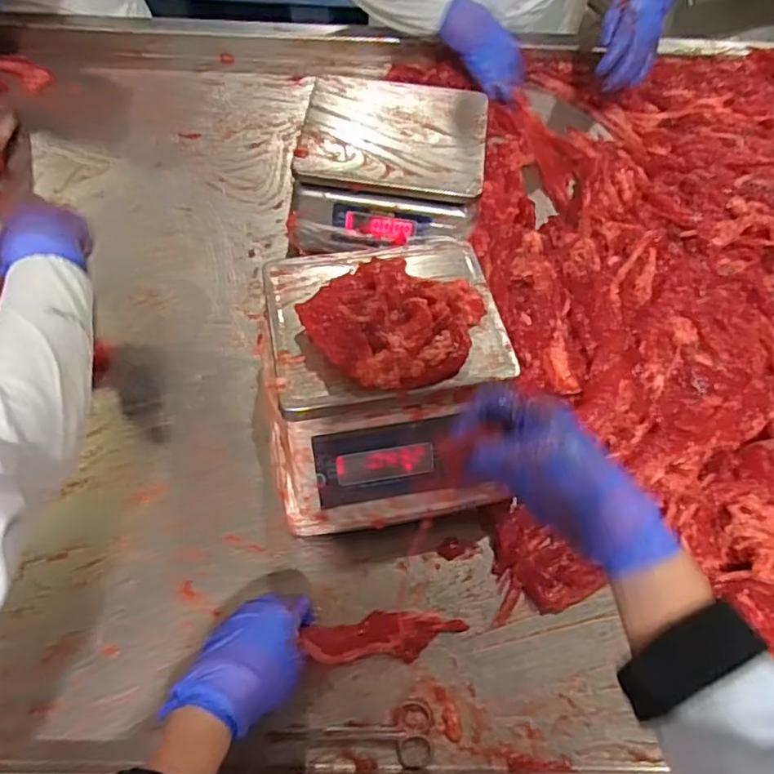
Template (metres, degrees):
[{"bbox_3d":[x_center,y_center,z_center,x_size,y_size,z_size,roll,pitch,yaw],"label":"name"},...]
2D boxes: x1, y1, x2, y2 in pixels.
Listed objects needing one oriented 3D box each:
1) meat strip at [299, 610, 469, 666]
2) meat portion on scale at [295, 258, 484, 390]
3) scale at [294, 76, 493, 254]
[{"bbox_3d":[0.000,0.218,0.534,0.139,0.014,0.039,-1,61,-19],"label":"meat strip"},{"bbox_3d":[0.016,-0.060,0.523,0.145,0.041,0.117,-33,66,-18],"label":"meat portion on scale"},{"bbox_3d":[0.006,-0.274,0.780,0.225,0.111,0.215,7,60,3],"label":"scale"}]

